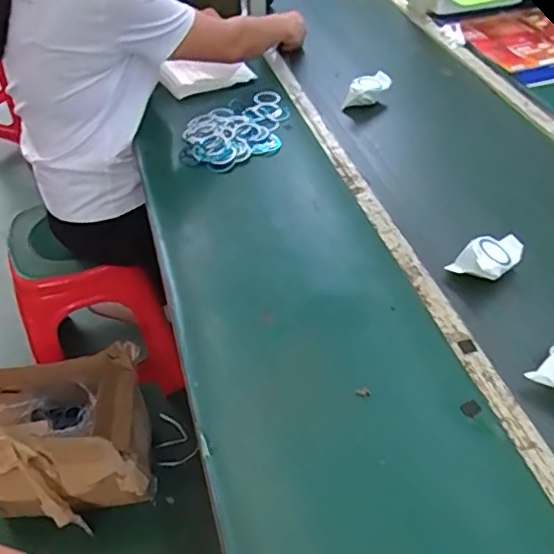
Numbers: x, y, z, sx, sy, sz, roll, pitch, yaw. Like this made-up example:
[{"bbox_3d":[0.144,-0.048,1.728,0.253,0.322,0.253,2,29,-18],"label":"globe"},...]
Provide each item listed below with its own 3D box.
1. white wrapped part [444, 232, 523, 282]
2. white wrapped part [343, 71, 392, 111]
[{"bbox_3d":[0.320,-0.027,0.860,0.114,0.054,0.071,-29,52,-26],"label":"white wrapped part"},{"bbox_3d":[0.200,-0.406,1.242,0.120,0.053,0.042,-35,54,-14],"label":"white wrapped part"}]

